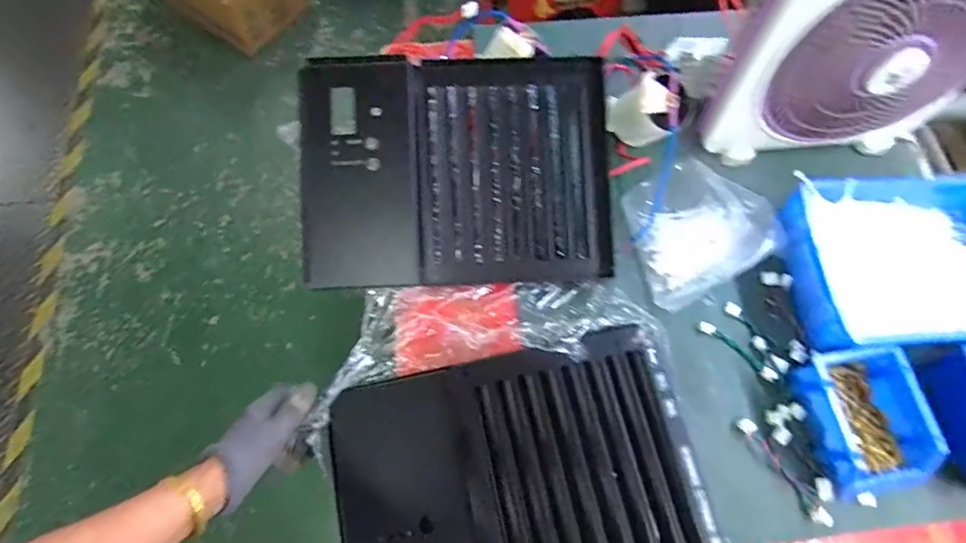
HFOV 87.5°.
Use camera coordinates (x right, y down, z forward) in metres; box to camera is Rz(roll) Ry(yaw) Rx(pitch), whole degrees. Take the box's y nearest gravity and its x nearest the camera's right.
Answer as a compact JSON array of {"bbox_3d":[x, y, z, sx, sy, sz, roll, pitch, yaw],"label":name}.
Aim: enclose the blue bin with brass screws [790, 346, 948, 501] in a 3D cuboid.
[{"bbox_3d":[0.420,0.165,0.556,0.115,0.057,0.150,-1,69,-3],"label":"blue bin with brass screws"}]

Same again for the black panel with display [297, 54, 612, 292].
[{"bbox_3d":[-0.029,-0.130,0.643,0.393,0.029,0.294,-2,88,-6],"label":"black panel with display"}]

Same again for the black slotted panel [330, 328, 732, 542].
[{"bbox_3d":[0.043,0.231,0.534,0.378,0.041,0.274,-10,69,-6],"label":"black slotted panel"}]

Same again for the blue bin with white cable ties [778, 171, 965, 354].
[{"bbox_3d":[0.530,-0.007,0.628,0.295,0.097,0.214,-1,69,-3],"label":"blue bin with white cable ties"}]

